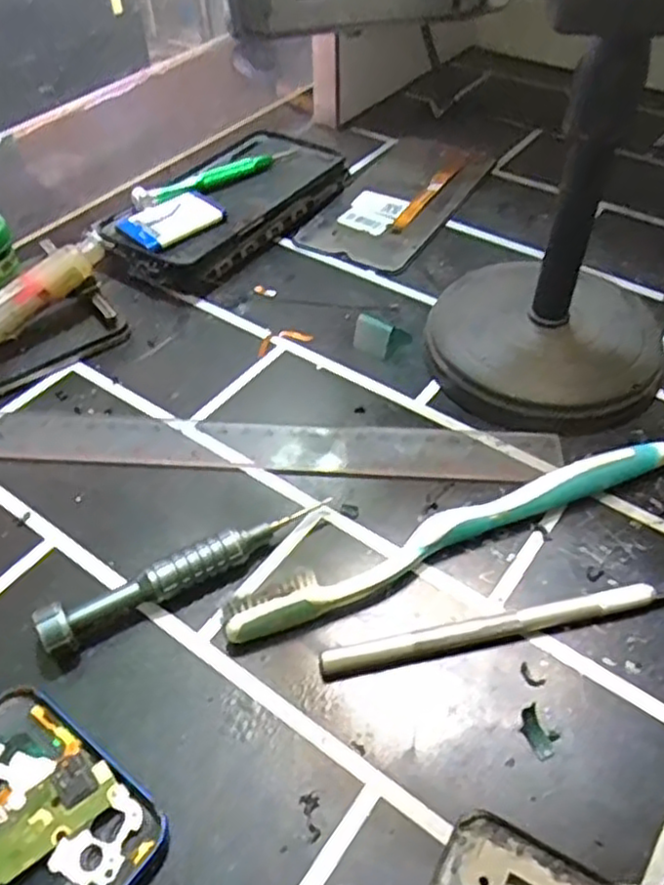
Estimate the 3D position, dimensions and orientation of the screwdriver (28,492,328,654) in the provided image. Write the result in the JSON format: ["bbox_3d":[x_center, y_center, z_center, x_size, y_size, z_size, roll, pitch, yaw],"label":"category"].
[{"bbox_3d":[-0.051,0.045,0.255,0.106,0.017,0.014,-26,53,-21],"label":"screwdriver"}]

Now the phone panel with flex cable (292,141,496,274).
[{"bbox_3d":[0.039,-0.150,0.435,0.074,0.006,0.138,22,54,23],"label":"phone panel with flex cable"}]

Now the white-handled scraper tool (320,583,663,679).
[{"bbox_3d":[0.065,0.061,0.241,0.139,0.008,0.009,-10,49,-8],"label":"white-handled scraper tool"}]

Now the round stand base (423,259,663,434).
[{"bbox_3d":[0.096,-0.046,0.325,0.101,0.024,0.094,0,48,0],"label":"round stand base"}]

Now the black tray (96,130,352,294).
[{"bbox_3d":[-0.067,-0.143,0.422,0.089,0.023,0.151,28,54,24],"label":"black tray"}]

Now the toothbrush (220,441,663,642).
[{"bbox_3d":[0.049,0.033,0.259,0.182,0.017,0.015,-18,50,-15],"label":"toothbrush"}]

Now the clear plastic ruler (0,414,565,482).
[{"bbox_3d":[-0.044,-0.002,0.305,0.273,0.004,0.034,3,48,5],"label":"clear plastic ruler"}]

